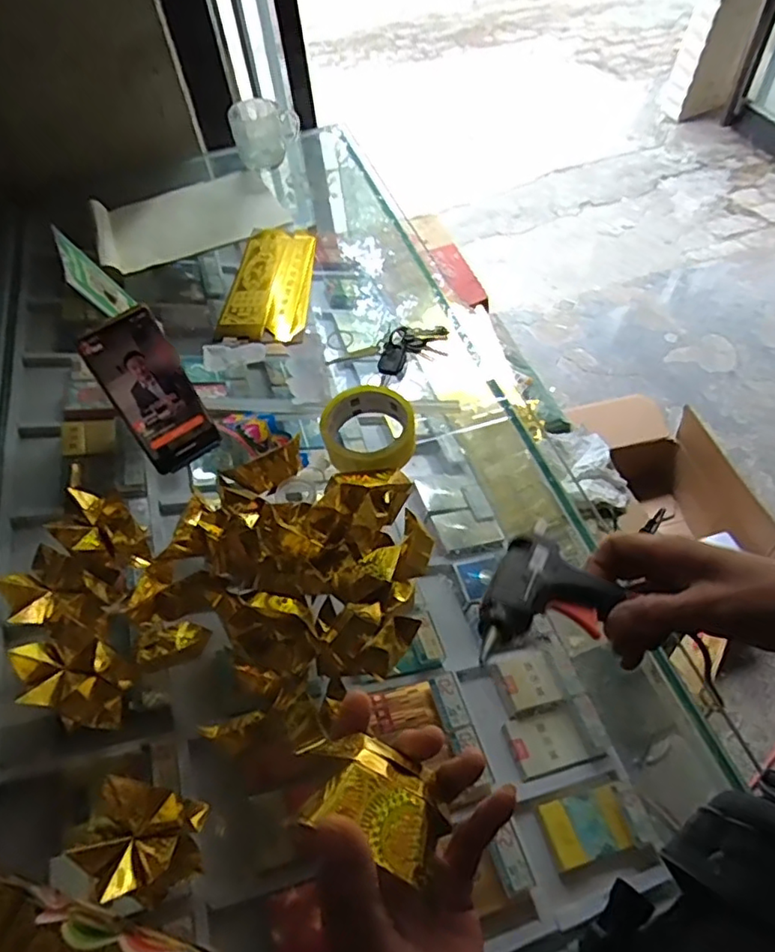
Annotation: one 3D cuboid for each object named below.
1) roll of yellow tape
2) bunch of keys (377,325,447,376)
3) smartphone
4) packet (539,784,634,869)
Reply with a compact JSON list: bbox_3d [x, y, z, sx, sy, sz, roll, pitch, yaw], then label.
[{"bbox_3d":[-0.020,-0.047,0.617,0.093,0.039,0.091,-2,54,3],"label":"roll of yellow tape"},{"bbox_3d":[0.027,-0.156,0.717,0.099,0.020,0.058,-27,57,-15],"label":"bunch of keys"},{"bbox_3d":[-0.233,-0.082,0.603,0.077,0.161,0.009,-32,32,-18],"label":"smartphone"},{"bbox_3d":[0.194,0.337,0.585,0.079,0.018,0.056,-3,43,-21],"label":"packet"}]

